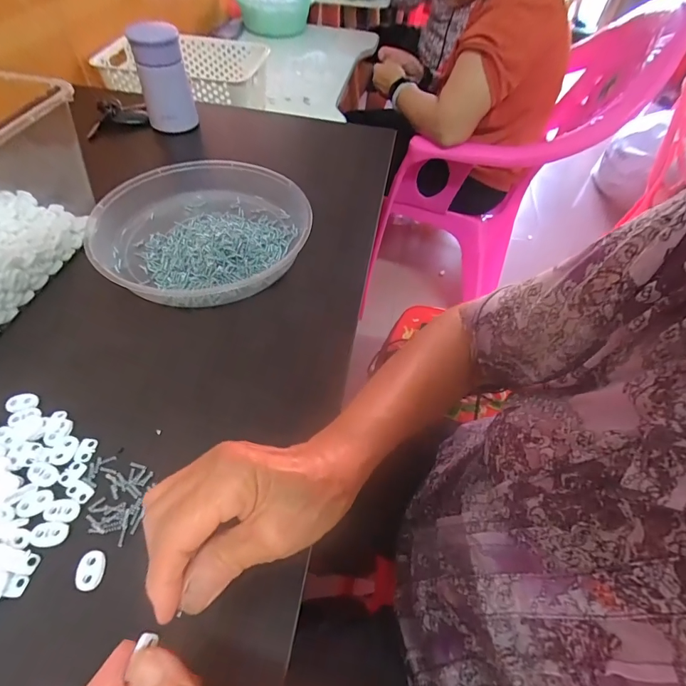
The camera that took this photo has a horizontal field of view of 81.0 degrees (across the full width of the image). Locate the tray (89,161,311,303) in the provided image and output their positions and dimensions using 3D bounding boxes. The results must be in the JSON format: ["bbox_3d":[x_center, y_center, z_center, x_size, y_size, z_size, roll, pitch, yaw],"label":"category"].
[{"bbox_3d":[-0.163,-0.133,0.457,0.231,0.034,0.231,2,52,-3],"label":"tray"}]

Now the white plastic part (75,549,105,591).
[{"bbox_3d":[-0.165,0.148,0.262,0.015,0.004,0.023,0,52,-5],"label":"white plastic part"}]

